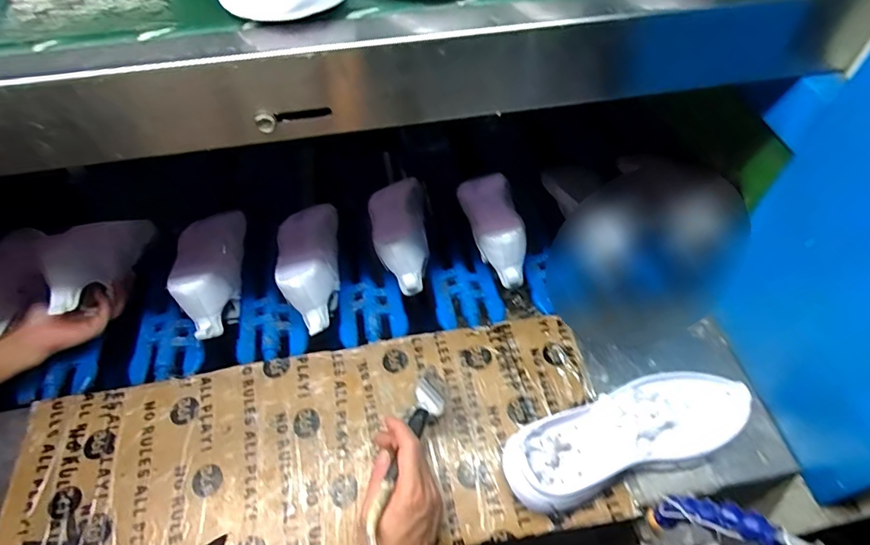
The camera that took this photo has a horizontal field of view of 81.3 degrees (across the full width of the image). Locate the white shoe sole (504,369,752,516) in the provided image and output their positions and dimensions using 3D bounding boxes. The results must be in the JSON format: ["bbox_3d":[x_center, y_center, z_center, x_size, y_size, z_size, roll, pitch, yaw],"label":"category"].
[{"bbox_3d":[0.214,0.178,0.559,0.289,0.048,0.099,-18,58,-12],"label":"white shoe sole"}]

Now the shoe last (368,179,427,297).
[{"bbox_3d":[-0.057,-0.074,0.753,0.085,0.076,0.231,-3,56,-2],"label":"shoe last"}]

